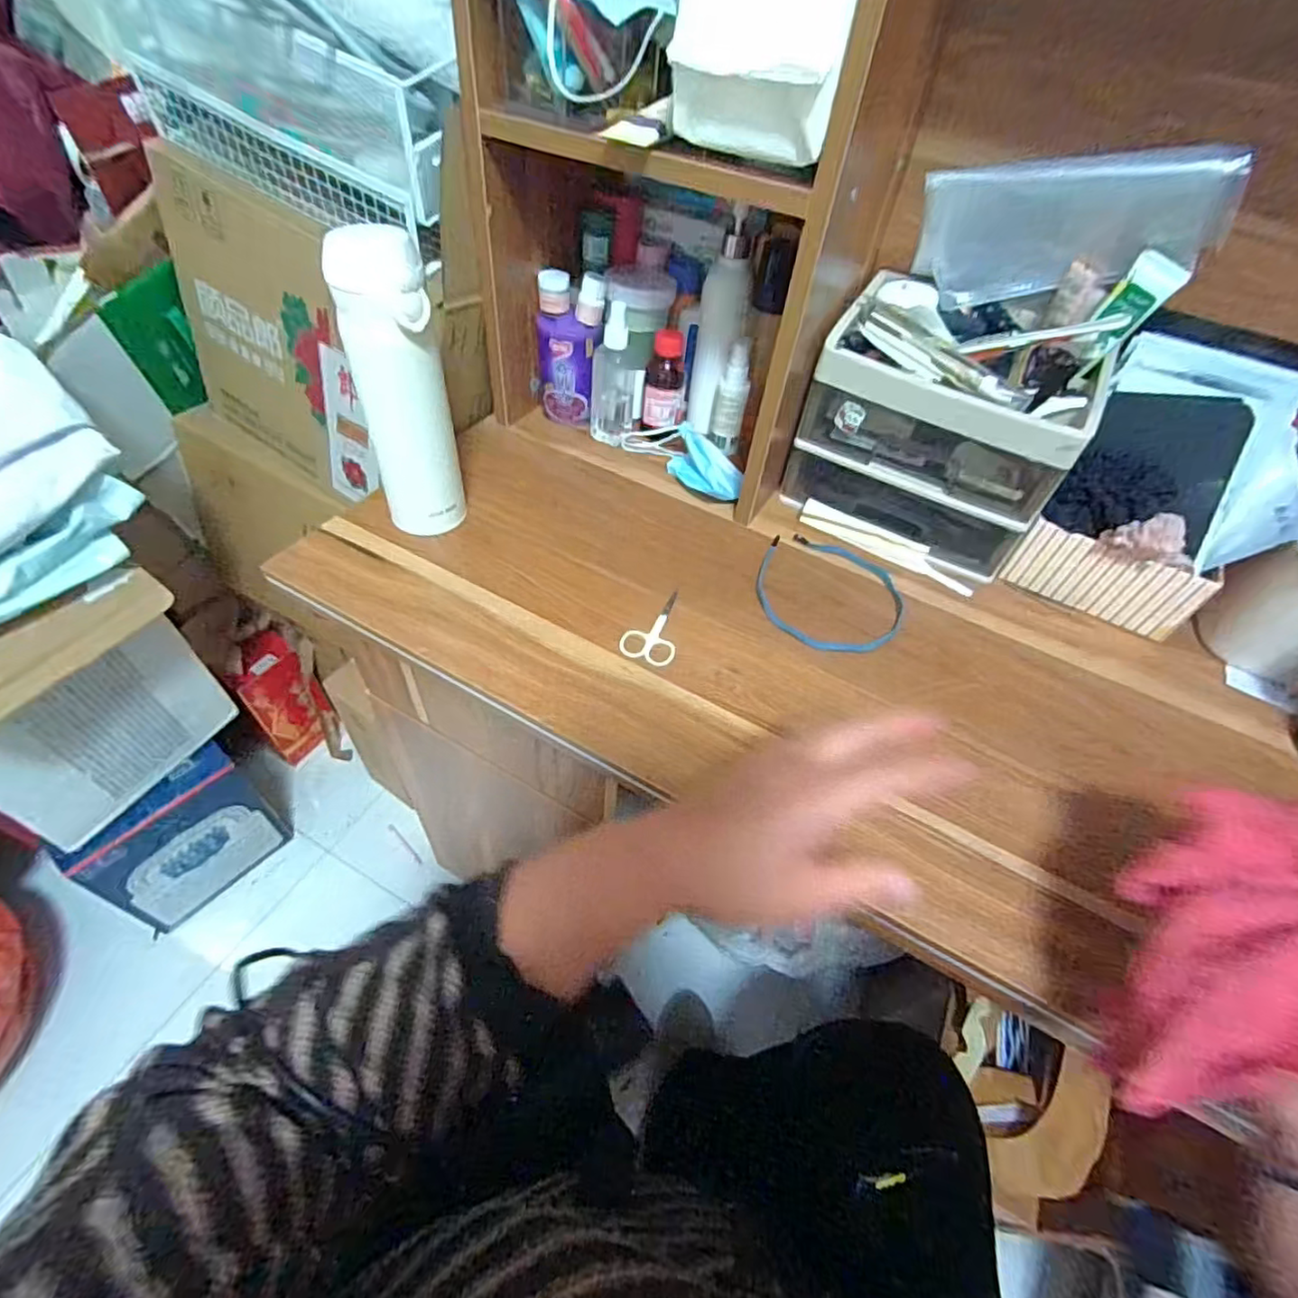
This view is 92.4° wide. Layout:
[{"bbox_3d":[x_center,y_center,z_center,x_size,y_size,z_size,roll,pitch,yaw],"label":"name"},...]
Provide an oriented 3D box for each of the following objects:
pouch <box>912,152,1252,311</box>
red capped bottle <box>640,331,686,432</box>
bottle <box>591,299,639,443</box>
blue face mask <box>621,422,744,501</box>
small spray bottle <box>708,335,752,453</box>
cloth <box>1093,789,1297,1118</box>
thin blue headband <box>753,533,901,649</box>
[{"bbox_3d":[0.317,-0.318,0.482,0.200,0.099,0.015,17,73,25],"label":"pouch"},{"bbox_3d":[0.017,-0.272,0.636,0.042,0.088,0.032,6,50,-1],"label":"red capped bottle"},{"bbox_3d":[-0.034,-0.272,0.620,0.044,0.130,0.032,6,50,-1],"label":"bottle"},{"bbox_3d":[0.038,-0.198,0.626,0.049,0.040,0.143,-33,61,-29],"label":"blue face mask"},{"bbox_3d":[0.084,-0.252,0.625,0.030,0.101,0.028,4,50,-3],"label":"small spray bottle"},{"bbox_3d":[0.269,0.125,0.282,0.066,0.059,0.176,35,71,21],"label":"cloth"},{"bbox_3d":[0.155,-0.048,0.533,0.124,0.006,0.125,3,50,-4],"label":"thin blue headband"}]

